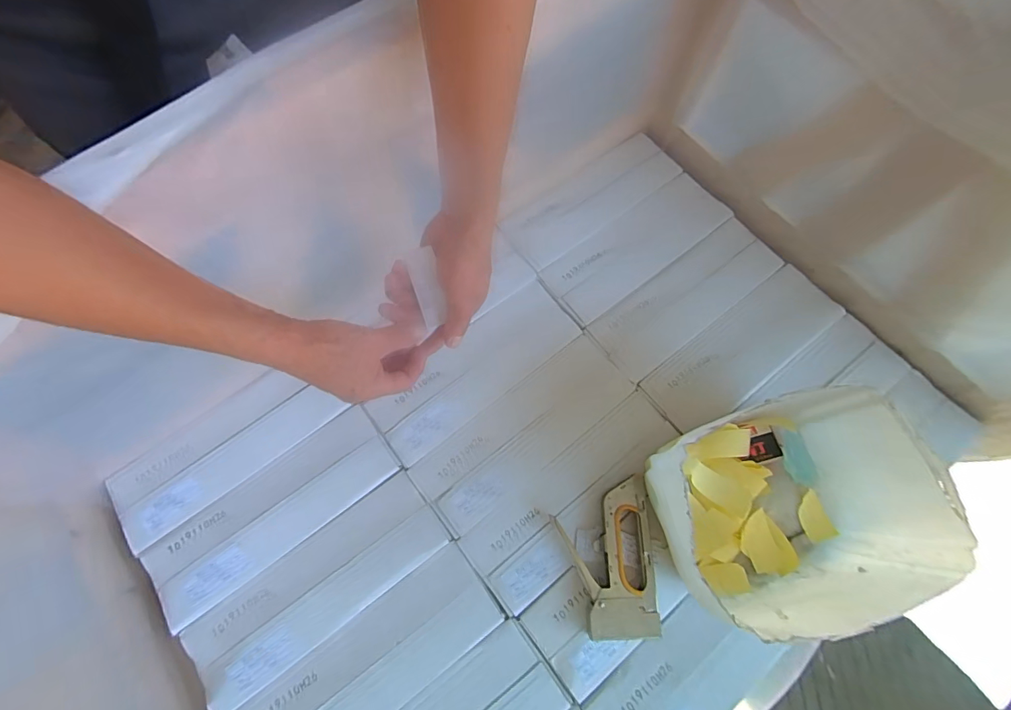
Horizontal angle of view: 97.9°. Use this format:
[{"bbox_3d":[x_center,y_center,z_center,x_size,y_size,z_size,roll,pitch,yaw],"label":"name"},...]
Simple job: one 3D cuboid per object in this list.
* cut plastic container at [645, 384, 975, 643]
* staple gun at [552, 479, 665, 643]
[{"bbox_3d":[0.280,0.162,0.469,0.250,0.163,0.201,-17,71,-5],"label":"cut plastic container"},{"bbox_3d":[0.116,0.235,0.517,0.108,0.027,0.169,-1,73,-1],"label":"staple gun"}]

